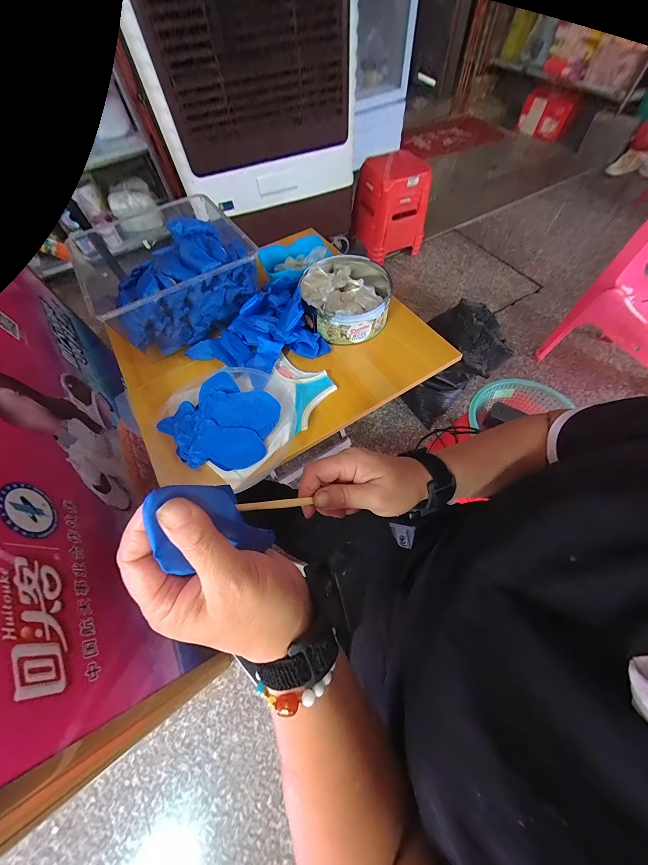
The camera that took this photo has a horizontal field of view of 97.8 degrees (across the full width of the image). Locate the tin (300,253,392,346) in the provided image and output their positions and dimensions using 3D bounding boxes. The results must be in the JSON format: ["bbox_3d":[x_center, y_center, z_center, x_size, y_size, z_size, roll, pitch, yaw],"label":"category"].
[{"bbox_3d":[0.046,-0.287,0.610,0.183,0.082,0.198,1,61,4],"label":"tin"}]

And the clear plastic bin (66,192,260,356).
[{"bbox_3d":[-0.301,-0.329,0.590,0.280,0.123,0.263,-29,64,-12],"label":"clear plastic bin"}]

